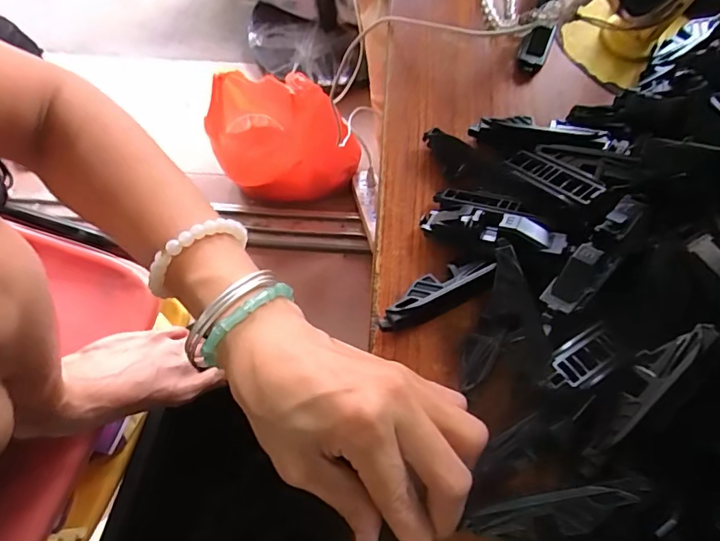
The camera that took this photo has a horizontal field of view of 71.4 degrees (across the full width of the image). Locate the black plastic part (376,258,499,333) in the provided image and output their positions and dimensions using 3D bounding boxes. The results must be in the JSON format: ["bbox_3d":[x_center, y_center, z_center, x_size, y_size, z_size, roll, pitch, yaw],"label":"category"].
[{"bbox_3d":[0.040,0.013,0.270,0.065,0.019,0.020,-22,68,-9],"label":"black plastic part"}]

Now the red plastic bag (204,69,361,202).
[{"bbox_3d":[-0.138,-0.228,0.887,0.231,0.247,0.150,26,69,11],"label":"red plastic bag"}]

